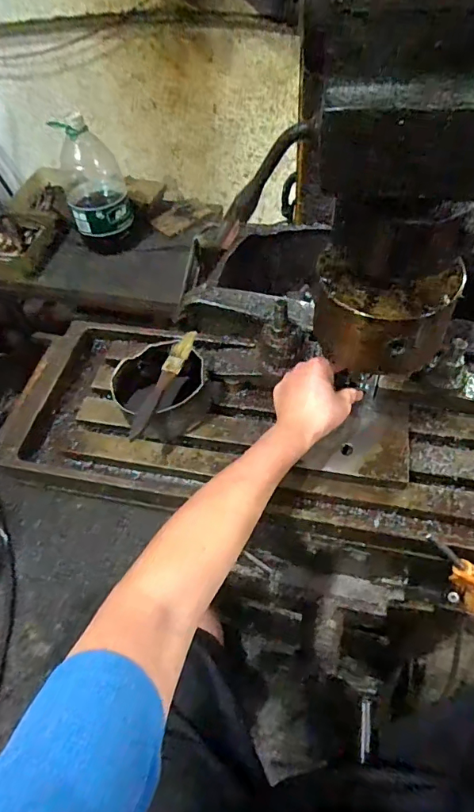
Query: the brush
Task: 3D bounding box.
[{"bbox_3d":[-0.082,-0.027,0.519,0.020,0.014,0.145,15,58,14],"label":"brush"}]

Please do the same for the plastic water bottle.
[{"bbox_3d":[-0.412,-0.652,1.313,0.170,0.295,0.156,-18,56,-8],"label":"plastic water bottle"}]

